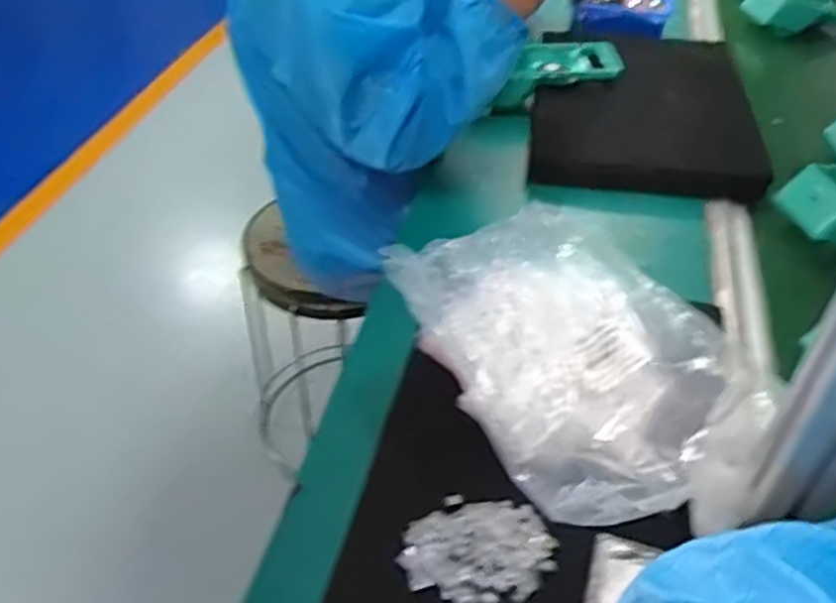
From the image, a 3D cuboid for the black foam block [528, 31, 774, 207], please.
[{"bbox_3d":[0.262,-0.236,0.891,0.249,0.046,0.293,7,42,4],"label":"black foam block"}]

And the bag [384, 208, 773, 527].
[{"bbox_3d":[0.122,0.039,0.560,0.213,0.081,0.285,-20,47,-24],"label":"bag"}]

